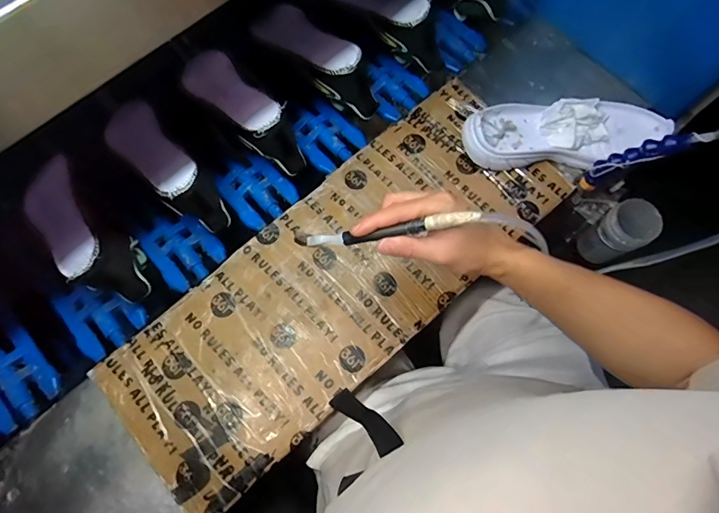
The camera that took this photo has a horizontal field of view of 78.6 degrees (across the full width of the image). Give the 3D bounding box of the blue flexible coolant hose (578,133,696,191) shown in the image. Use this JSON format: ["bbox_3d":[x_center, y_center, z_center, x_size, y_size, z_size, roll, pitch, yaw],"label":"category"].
[{"bbox_3d":[0.349,-0.125,0.570,0.029,0.148,0.025,14,72,-23],"label":"blue flexible coolant hose"}]

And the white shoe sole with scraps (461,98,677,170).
[{"bbox_3d":[0.293,-0.175,0.631,0.290,0.044,0.094,-4,76,-2],"label":"white shoe sole with scraps"}]

